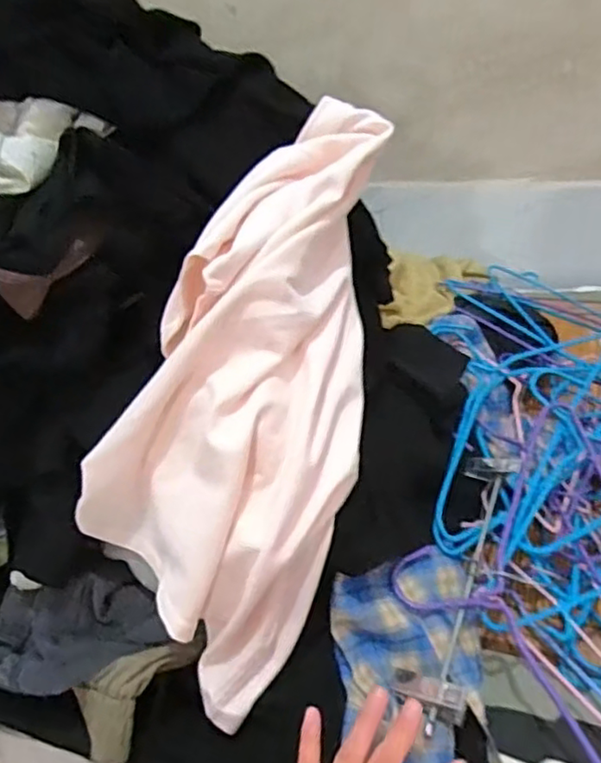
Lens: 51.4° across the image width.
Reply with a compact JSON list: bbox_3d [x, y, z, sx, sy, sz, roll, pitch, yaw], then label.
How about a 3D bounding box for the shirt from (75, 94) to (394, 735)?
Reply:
[{"bbox_3d":[-0.048,0.012,0.514,0.179,0.516,0.149,13,0,30],"label":"shirt"}]

